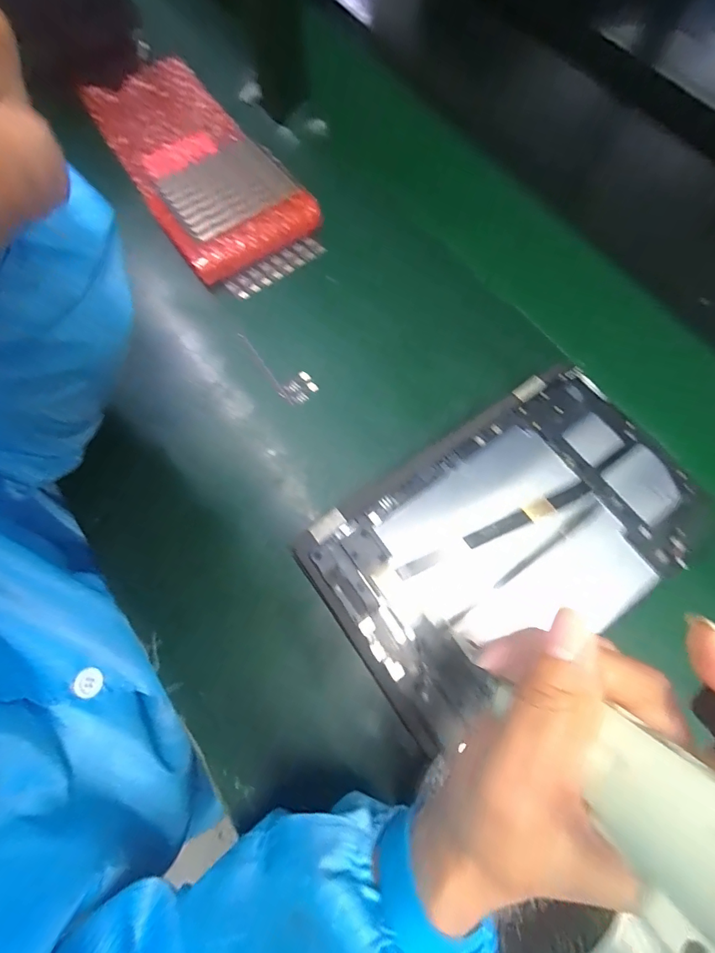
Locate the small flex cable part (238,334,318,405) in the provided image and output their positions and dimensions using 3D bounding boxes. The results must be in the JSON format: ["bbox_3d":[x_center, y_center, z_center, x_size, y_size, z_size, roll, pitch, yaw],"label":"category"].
[{"bbox_3d":[-0.066,-0.092,0.357,0.027,0.009,0.084,-37,75,-12],"label":"small flex cable part"}]

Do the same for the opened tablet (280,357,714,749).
[{"bbox_3d":[0.098,0.035,0.287,0.240,0.011,0.152,-32,72,-10],"label":"opened tablet"}]

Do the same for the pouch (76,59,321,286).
[{"bbox_3d":[-0.169,-0.319,0.430,0.123,0.030,0.304,-32,74,-11],"label":"pouch"}]

